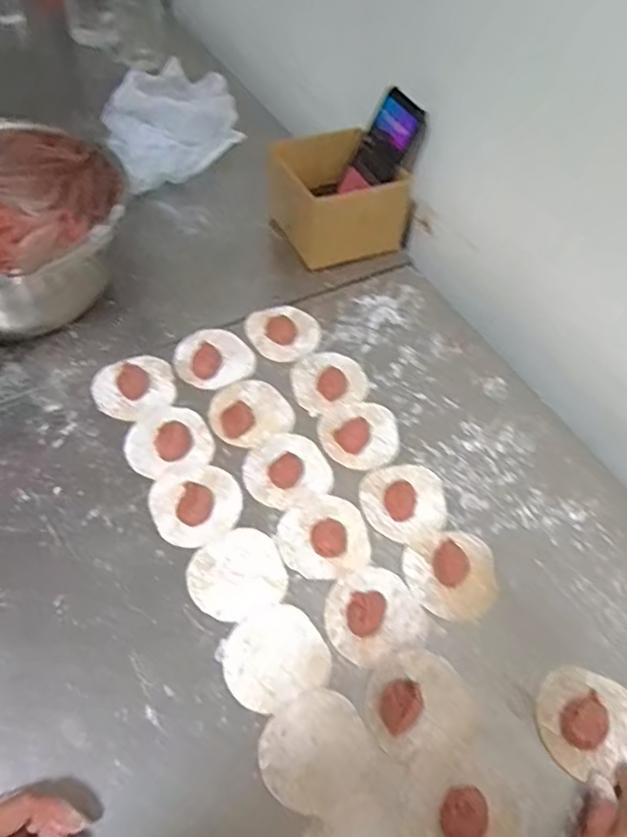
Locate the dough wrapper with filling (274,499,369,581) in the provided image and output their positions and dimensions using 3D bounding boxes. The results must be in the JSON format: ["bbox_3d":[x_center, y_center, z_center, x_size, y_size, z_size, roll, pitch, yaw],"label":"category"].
[{"bbox_3d":[0.011,0.106,0.586,0.080,0.022,0.079,2,53,-3],"label":"dough wrapper with filling"}]

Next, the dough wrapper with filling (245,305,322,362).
[{"bbox_3d":[-0.033,-0.099,0.743,0.081,0.013,0.074,2,53,-3],"label":"dough wrapper with filling"}]

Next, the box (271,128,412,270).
[{"bbox_3d":[0.033,-0.277,0.821,0.152,0.102,0.125,-15,56,-15],"label":"box"}]

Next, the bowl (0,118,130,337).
[{"bbox_3d":[-0.331,-0.209,0.728,0.257,0.134,0.251,2,53,-3],"label":"bowl"}]

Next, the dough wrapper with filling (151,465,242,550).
[{"bbox_3d":[-0.110,0.077,0.599,0.080,0.018,0.083,2,53,-3],"label":"dough wrapper with filling"}]

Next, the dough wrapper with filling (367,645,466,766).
[{"bbox_3d":[0.081,0.219,0.499,0.073,0.021,0.084,34,58,19],"label":"dough wrapper with filling"}]

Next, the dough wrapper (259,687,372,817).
[{"bbox_3d":[0.002,0.249,0.482,0.081,0.004,0.077,2,53,-3],"label":"dough wrapper"}]

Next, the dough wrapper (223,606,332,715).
[{"bbox_3d":[-0.032,0.194,0.526,0.081,0.004,0.072,-20,58,-18],"label":"dough wrapper"}]

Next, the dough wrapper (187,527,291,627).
[{"bbox_3d":[-0.067,0.137,0.566,0.081,0.004,0.076,2,53,-3],"label":"dough wrapper"}]

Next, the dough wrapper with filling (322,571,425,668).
[{"bbox_3d":[0.051,0.162,0.542,0.080,0.019,0.076,2,53,-3],"label":"dough wrapper with filling"}]

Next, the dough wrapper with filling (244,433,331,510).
[{"bbox_3d":[-0.028,0.045,0.631,0.080,0.018,0.082,2,53,-3],"label":"dough wrapper with filling"}]

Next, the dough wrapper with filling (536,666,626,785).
[{"bbox_3d":[0.218,0.237,0.499,0.079,0.019,0.078,2,53,-3],"label":"dough wrapper with filling"}]

